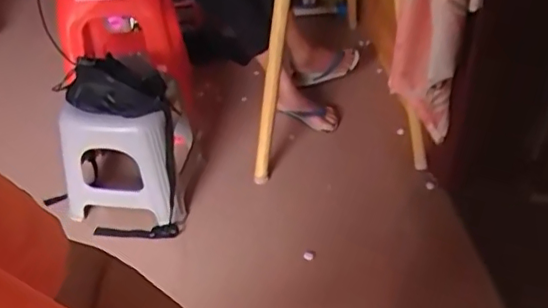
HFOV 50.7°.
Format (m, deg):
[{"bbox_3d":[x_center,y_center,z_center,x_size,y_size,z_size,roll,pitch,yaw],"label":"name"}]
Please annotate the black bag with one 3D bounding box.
[{"bbox_3d":[-0.367,-0.161,1.341,0.217,0.076,0.184,-11,40,-11],"label":"black bag"}]

